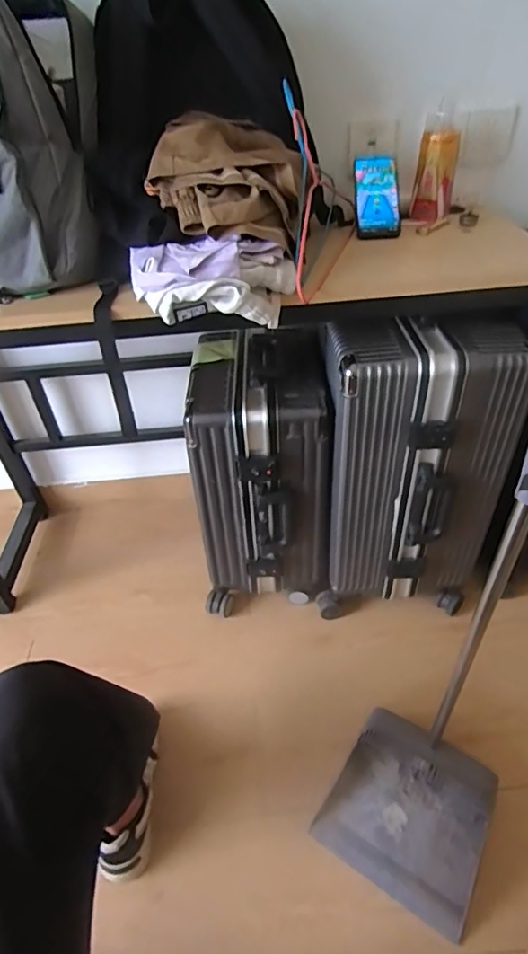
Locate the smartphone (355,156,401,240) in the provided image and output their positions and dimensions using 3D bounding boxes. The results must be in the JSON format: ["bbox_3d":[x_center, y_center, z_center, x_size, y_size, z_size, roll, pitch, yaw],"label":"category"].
[{"bbox_3d":[0.201,-0.491,0.889,0.075,0.016,0.154,-2,83,4],"label":"smartphone"}]

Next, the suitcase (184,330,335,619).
[{"bbox_3d":[-0.005,-0.007,1.052,0.244,0.492,0.291,-4,40,-1],"label":"suitcase"}]

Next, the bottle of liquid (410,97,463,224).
[{"bbox_3d":[0.306,-0.547,0.891,0.066,0.154,0.077,-5,40,-2],"label":"bottle of liquid"}]

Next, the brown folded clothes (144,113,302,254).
[{"bbox_3d":[-0.054,-0.422,0.714,0.204,0.115,0.218,1,41,5],"label":"brown folded clothes"}]

